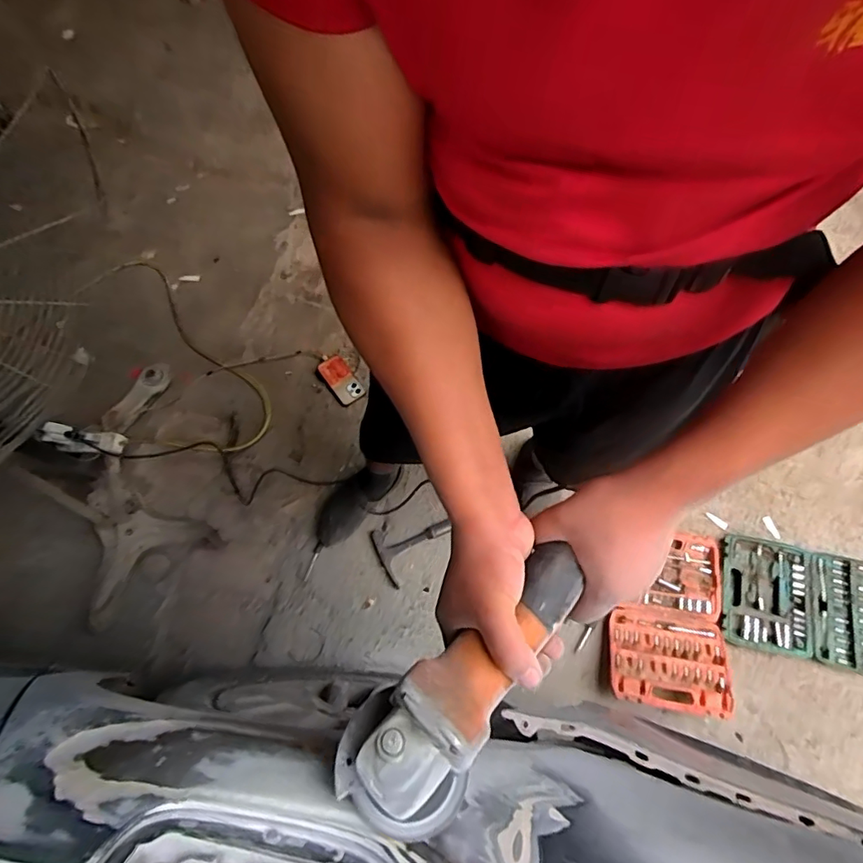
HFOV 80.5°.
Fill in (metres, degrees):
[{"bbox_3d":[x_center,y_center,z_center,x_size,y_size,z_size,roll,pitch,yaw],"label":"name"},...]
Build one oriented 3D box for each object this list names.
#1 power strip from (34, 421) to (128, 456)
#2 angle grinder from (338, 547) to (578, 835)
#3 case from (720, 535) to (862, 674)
[{"bbox_3d":[-0.875,0.017,1.282,0.183,0.046,0.068,14,67,-34],"label":"power strip"},{"bbox_3d":[0.028,0.196,0.388,0.098,0.081,0.248,41,86,13],"label":"angle grinder"},{"bbox_3d":[0.875,0.398,1.179,0.389,0.035,0.249,10,70,8],"label":"case"}]

